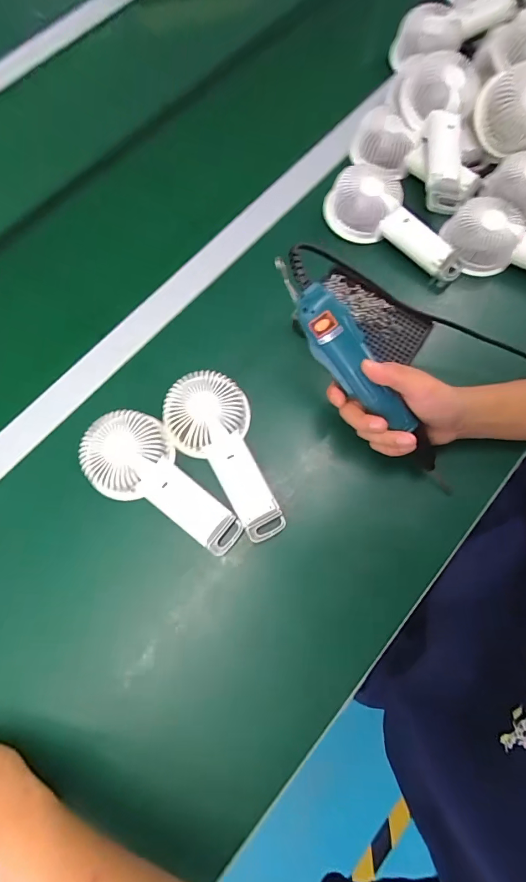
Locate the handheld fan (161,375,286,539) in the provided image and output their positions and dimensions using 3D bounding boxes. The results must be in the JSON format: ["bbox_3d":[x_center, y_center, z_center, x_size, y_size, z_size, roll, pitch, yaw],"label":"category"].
[{"bbox_3d":[-0.033,0.012,0.397,0.084,0.031,0.174,-32,78,-9],"label":"handheld fan"}]

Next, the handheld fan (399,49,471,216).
[{"bbox_3d":[0.220,-0.379,0.494,0.082,0.052,0.198,-4,88,-2],"label":"handheld fan"}]

